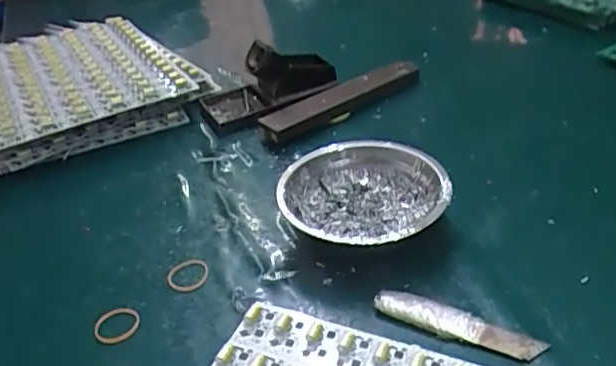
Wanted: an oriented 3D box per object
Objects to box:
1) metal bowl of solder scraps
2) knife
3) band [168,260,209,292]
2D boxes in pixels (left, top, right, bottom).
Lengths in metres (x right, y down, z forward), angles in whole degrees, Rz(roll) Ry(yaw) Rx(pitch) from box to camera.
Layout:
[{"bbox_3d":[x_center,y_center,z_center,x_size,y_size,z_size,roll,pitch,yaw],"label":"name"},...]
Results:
[{"bbox_3d":[0.041,0.016,0.437,0.119,0.046,0.119,-4,36,3],"label":"metal bowl of solder scraps"},{"bbox_3d":[0.093,0.088,0.358,0.103,0.008,0.021,13,40,25],"label":"knife"},{"bbox_3d":[-0.088,0.067,0.420,0.028,0.004,0.029,-4,36,3],"label":"band"}]

